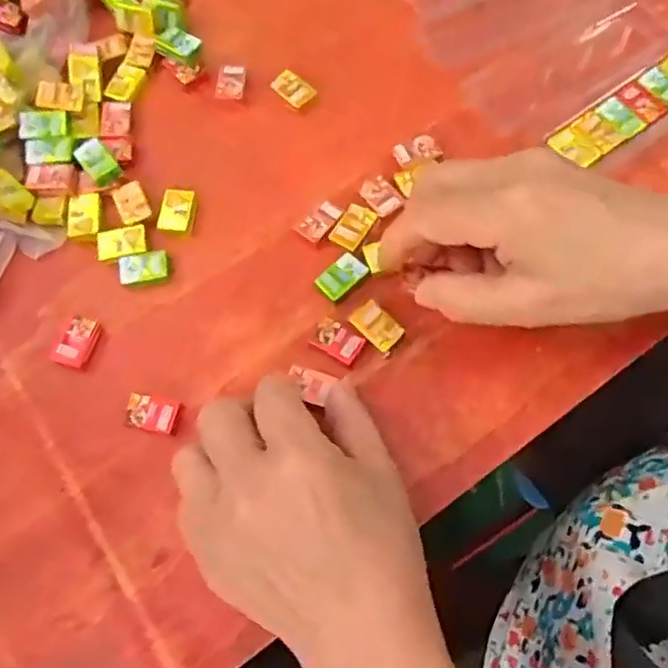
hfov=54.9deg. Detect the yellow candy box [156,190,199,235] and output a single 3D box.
[{"bbox_3d":[-0.086,-0.067,0.353,0.019,0.009,0.023,8,70,5],"label":"yellow candy box"}]

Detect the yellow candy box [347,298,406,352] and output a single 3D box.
[{"bbox_3d":[0.022,-0.004,0.325,0.017,0.008,0.027,-39,73,-11],"label":"yellow candy box"}]

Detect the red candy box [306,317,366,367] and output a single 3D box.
[{"bbox_3d":[0.001,0.004,0.323,0.026,0.007,0.016,32,74,13],"label":"red candy box"}]

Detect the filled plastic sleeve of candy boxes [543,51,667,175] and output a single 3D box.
[{"bbox_3d":[0.185,-0.137,0.370,0.133,0.009,0.039,-36,72,-10],"label":"filled plastic sleeve of candy boxes"}]

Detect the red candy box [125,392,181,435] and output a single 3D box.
[{"bbox_3d":[-0.088,0.038,0.314,0.024,0.009,0.018,15,71,8],"label":"red candy box"}]

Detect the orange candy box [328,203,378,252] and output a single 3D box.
[{"bbox_3d":[0.010,-0.057,0.342,0.017,0.004,0.025,30,74,13],"label":"orange candy box"}]

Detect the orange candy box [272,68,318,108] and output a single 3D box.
[{"bbox_3d":[-0.024,-0.145,0.381,0.025,0.007,0.016,40,76,15],"label":"orange candy box"}]

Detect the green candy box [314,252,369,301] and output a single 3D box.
[{"bbox_3d":[0.004,-0.030,0.335,0.025,0.006,0.016,-41,73,-12],"label":"green candy box"}]

